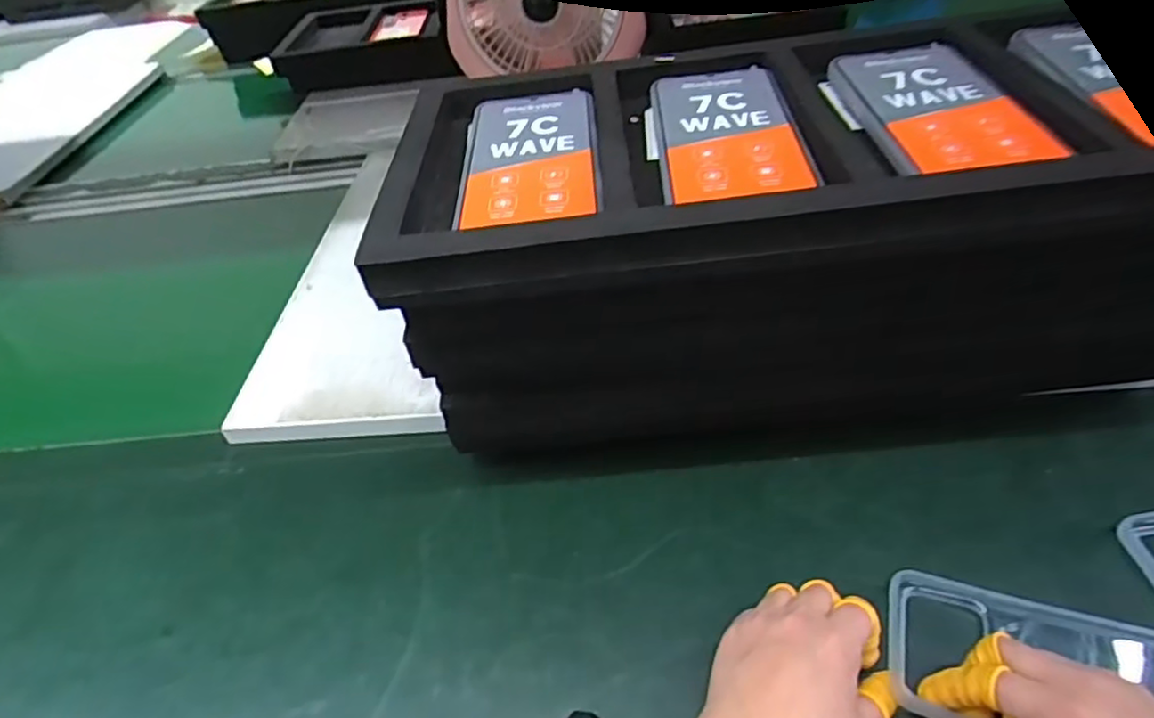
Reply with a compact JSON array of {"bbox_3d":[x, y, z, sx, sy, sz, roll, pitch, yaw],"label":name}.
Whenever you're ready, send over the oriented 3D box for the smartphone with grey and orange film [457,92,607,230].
[{"bbox_3d":[-0.028,-0.123,0.390,0.077,0.006,0.148,-4,44,3],"label":"smartphone with grey and orange film"}]

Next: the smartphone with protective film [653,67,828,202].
[{"bbox_3d":[0.085,-0.134,0.383,0.076,0.006,0.151,-4,43,5],"label":"smartphone with protective film"}]

